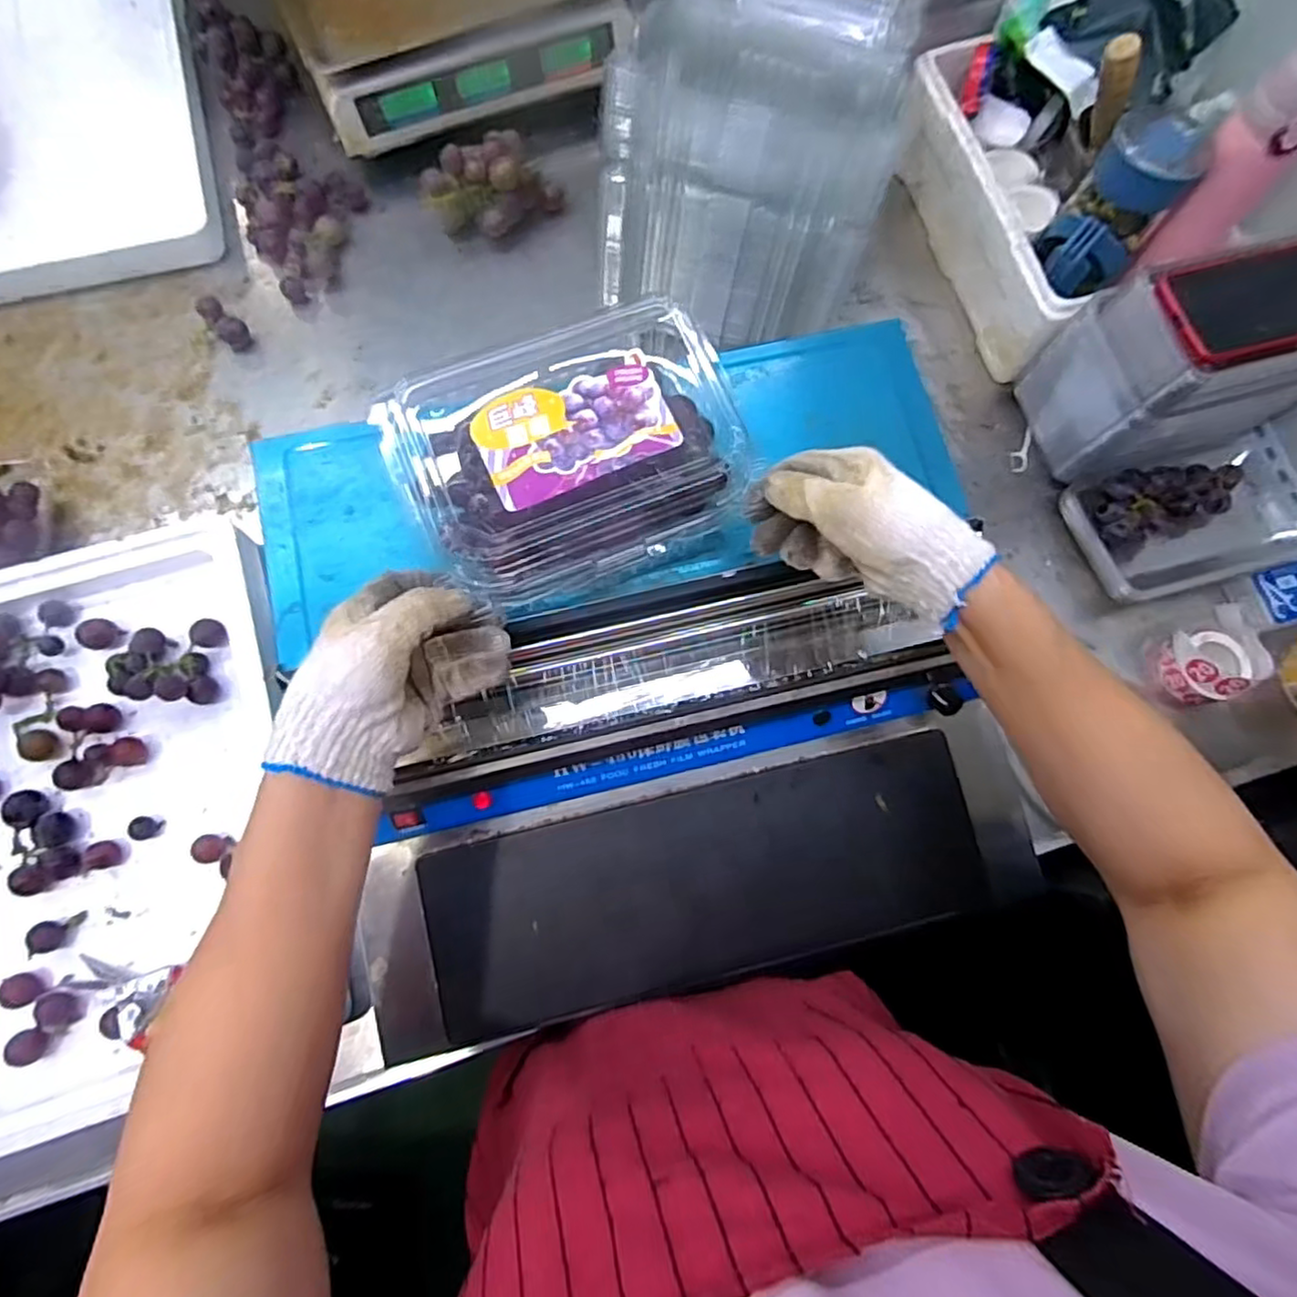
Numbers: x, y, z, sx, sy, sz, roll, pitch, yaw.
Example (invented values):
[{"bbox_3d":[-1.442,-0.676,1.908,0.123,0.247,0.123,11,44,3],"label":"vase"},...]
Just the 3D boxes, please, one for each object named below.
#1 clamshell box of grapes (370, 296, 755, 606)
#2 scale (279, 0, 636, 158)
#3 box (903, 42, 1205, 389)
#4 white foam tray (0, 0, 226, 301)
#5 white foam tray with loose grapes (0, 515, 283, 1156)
[{"bbox_3d":[-0.046,-0.125,0.404,0.195,0.077,0.152,-24,79,-7],"label":"clamshell box of grapes"},{"bbox_3d":[-0.214,-0.717,0.743,0.359,0.121,0.303,-23,79,-7],"label":"scale"},{"bbox_3d":[0.389,-0.452,0.661,0.132,0.183,0.299,-16,78,-5],"label":"box"},{"bbox_3d":[-0.683,-0.587,0.729,0.394,0.045,0.488,-12,77,-4],"label":"white foam tray"},{"bbox_3d":[-0.442,0.132,0.552,0.302,0.054,0.445,-16,78,-5],"label":"white foam tray with loose grapes"}]

